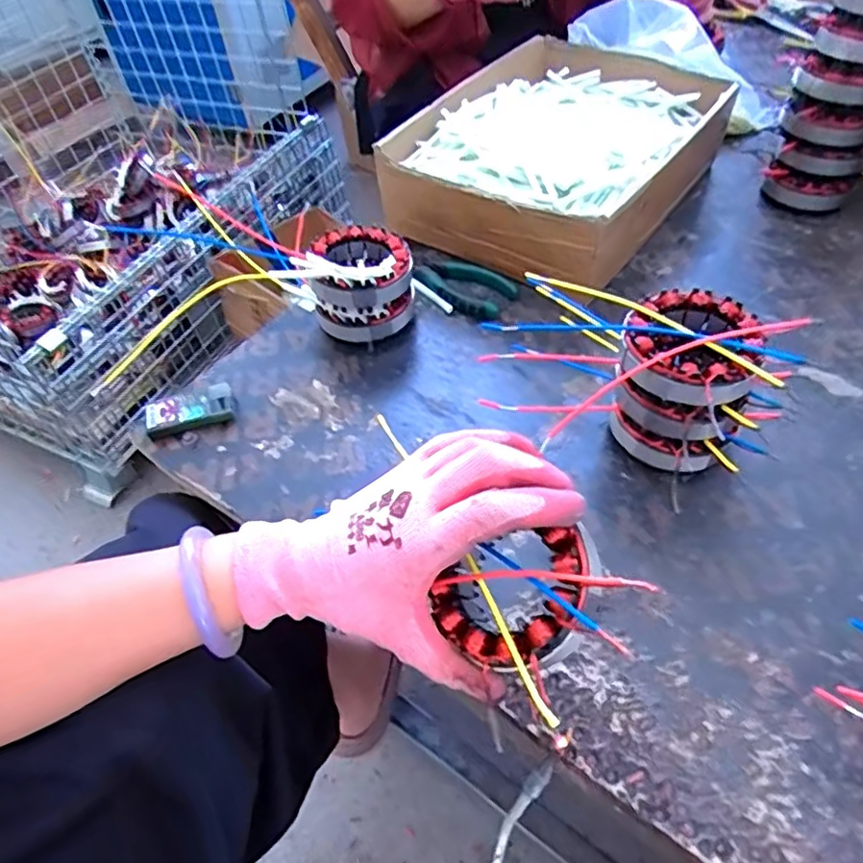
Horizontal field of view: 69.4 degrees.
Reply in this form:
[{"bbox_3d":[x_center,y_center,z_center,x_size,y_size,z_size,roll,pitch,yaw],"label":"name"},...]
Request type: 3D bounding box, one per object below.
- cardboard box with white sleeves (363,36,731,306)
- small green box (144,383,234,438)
[{"bbox_3d":[0.137,-0.283,0.647,0.248,0.099,0.331,29,58,25],"label":"cardboard box with white sleeves"},{"bbox_3d":[-0.194,-0.016,0.501,0.068,0.019,0.030,-17,51,-10],"label":"small green box"}]

